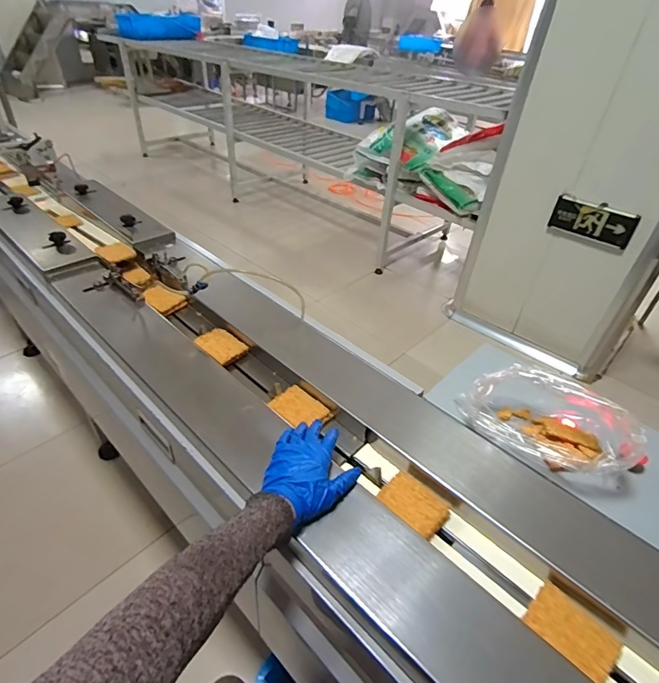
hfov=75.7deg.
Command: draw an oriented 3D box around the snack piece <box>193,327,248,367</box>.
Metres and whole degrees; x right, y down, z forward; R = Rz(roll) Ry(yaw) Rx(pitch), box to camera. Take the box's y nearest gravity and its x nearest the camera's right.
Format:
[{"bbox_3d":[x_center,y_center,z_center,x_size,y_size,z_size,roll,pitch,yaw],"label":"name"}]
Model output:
[{"bbox_3d":[-0.213,0.009,0.840,0.091,0.015,0.066,32,47,29],"label":"snack piece"}]

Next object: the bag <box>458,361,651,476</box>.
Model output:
[{"bbox_3d":[0.357,0.124,0.706,0.257,0.125,0.161,31,46,28],"label":"bag"}]

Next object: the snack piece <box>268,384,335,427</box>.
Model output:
[{"bbox_3d":[-0.052,0.116,0.726,0.092,0.015,0.065,31,46,28],"label":"snack piece"}]

